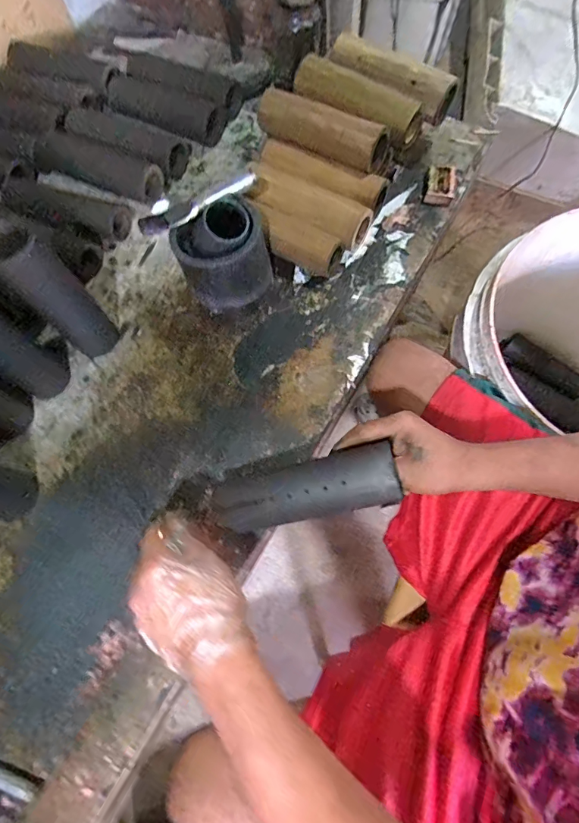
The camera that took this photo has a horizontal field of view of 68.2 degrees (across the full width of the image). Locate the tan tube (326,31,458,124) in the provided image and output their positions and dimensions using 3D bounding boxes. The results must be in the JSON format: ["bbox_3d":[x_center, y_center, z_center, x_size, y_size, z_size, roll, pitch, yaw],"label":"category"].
[{"bbox_3d":[0.132,-0.443,0.562,0.176,0.042,0.049,36,74,15],"label":"tan tube"}]

